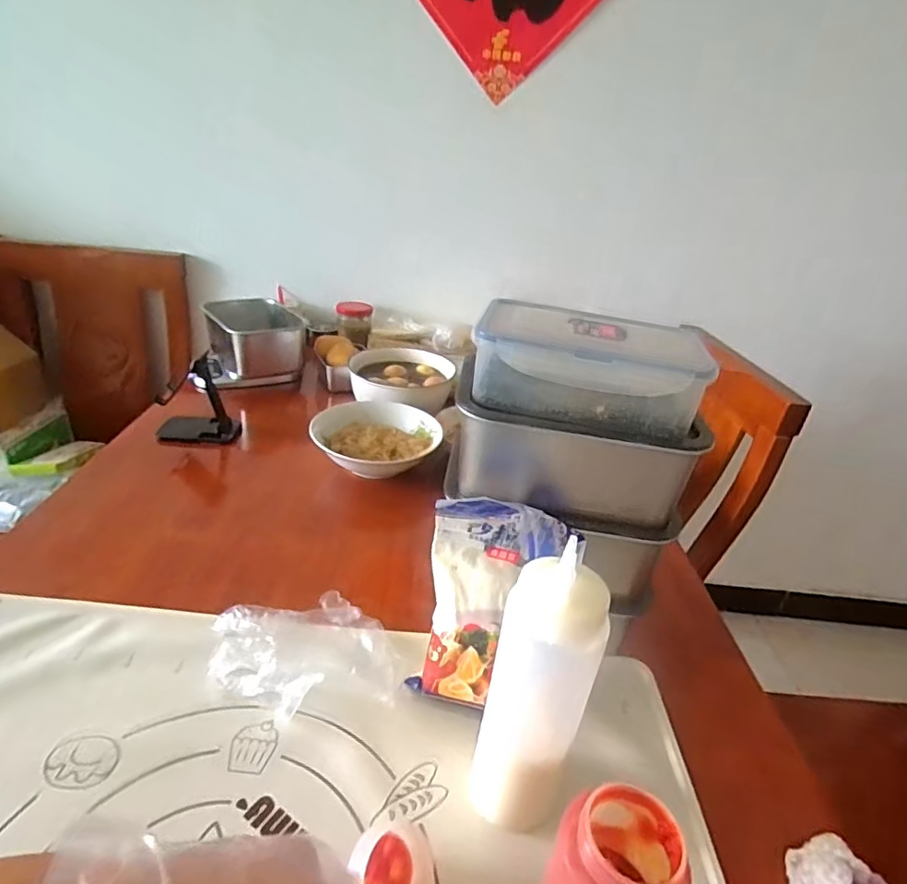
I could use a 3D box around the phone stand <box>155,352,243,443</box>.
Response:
[{"bbox_3d":[-0.406,-0.053,0.879,0.124,0.150,0.066,1,29,-9],"label":"phone stand"}]

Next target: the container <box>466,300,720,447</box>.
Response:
[{"bbox_3d":[0.115,-0.064,0.481,0.192,0.073,0.110,12,29,11],"label":"container"}]

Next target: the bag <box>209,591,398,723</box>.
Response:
[{"bbox_3d":[-0.137,0.195,0.509,0.159,0.043,0.125,-2,29,-15],"label":"bag"}]

